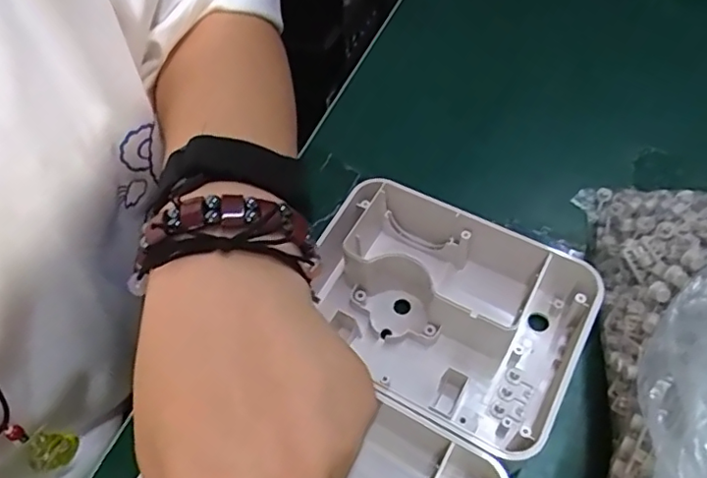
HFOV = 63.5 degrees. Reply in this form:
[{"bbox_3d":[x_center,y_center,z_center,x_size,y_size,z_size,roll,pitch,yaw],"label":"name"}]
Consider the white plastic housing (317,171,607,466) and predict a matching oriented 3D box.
[{"bbox_3d":[0.038,0.035,0.271,0.134,0.037,0.100,22,62,17],"label":"white plastic housing"}]

